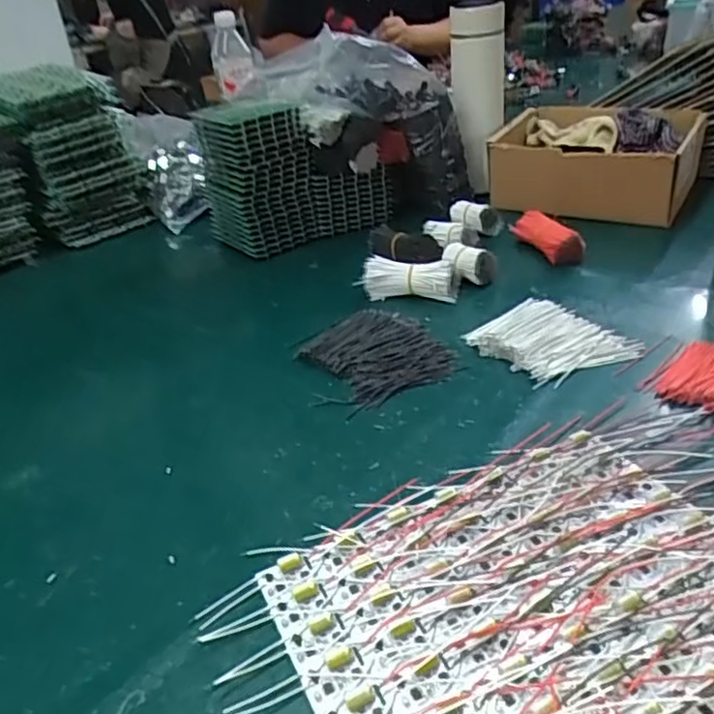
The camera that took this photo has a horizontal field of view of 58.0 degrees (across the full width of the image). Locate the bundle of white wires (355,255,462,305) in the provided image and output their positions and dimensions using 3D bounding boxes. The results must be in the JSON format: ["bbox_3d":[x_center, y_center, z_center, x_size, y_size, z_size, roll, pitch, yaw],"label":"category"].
[{"bbox_3d":[0.052,-0.080,0.636,0.091,0.030,0.040,7,34,21],"label":"bundle of white wires"}]

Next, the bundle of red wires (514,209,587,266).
[{"bbox_3d":[0.206,-0.131,0.695,0.033,0.038,0.088,-17,33,-16],"label":"bundle of red wires"}]

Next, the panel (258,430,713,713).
[{"bbox_3d":[0.111,0.147,0.288,0.239,0.010,0.283,-19,34,-19],"label":"panel"}]

